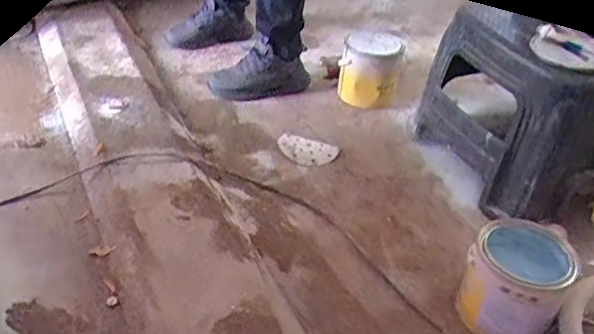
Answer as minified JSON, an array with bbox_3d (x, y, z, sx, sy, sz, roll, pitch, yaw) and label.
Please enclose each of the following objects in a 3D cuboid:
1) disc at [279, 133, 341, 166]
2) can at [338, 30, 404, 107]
[{"bbox_3d":[0.018,-0.041,1.425,0.148,0.010,0.107,21,44,26],"label":"disc"},{"bbox_3d":[0.203,-0.291,1.662,0.170,0.203,0.177,7,38,5],"label":"can"}]

